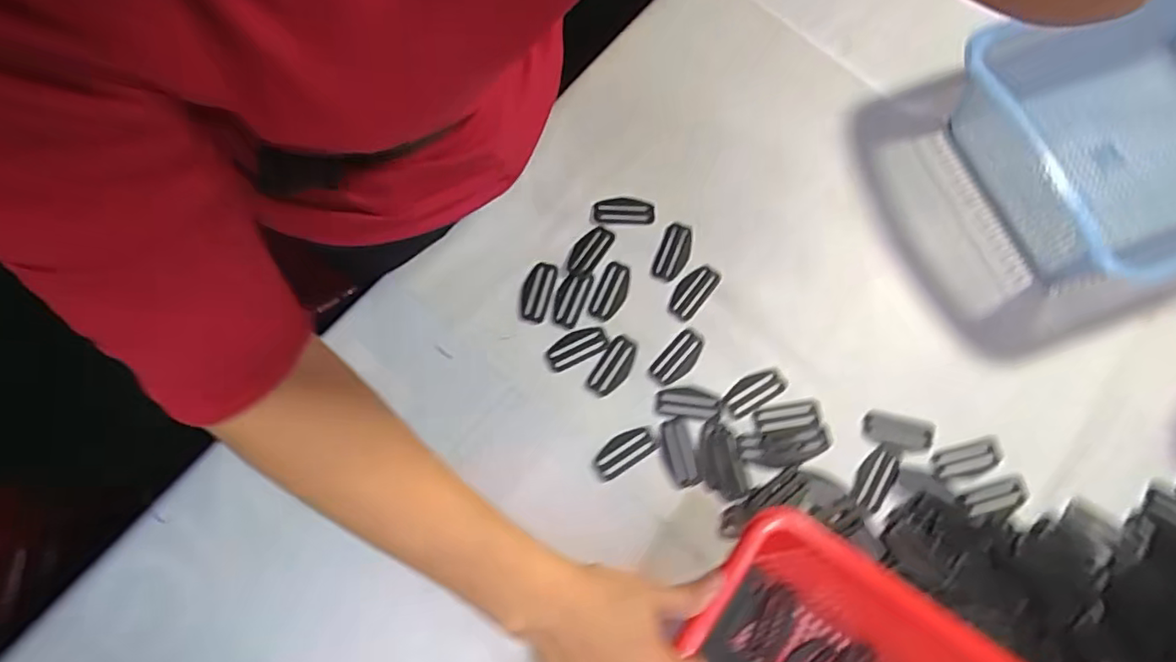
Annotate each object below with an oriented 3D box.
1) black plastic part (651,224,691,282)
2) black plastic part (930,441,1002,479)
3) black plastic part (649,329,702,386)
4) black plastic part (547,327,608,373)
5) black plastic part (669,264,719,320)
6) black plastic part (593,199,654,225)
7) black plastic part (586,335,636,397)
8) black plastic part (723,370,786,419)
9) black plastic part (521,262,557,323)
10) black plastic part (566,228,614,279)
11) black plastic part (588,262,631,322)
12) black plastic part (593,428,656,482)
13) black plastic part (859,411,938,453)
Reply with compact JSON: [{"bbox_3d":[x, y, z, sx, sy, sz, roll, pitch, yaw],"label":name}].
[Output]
[{"bbox_3d":[0.082,-0.075,0.575,0.030,0.005,0.057,22,75,4],"label":"black plastic part"},{"bbox_3d":[0.335,0.114,0.525,0.059,0.004,0.023,-13,75,-5],"label":"black plastic part"},{"bbox_3d":[0.082,0.025,0.549,0.029,0.004,0.057,40,77,9],"label":"black plastic part"},{"bbox_3d":[-0.011,0.015,0.551,0.057,0.006,0.029,-27,77,-8],"label":"black plastic part"},{"bbox_3d":[0.099,-0.036,0.566,0.029,0.007,0.057,36,77,8],"label":"black plastic part"},{"bbox_3d":[0.036,-0.117,0.590,0.058,0.004,0.028,-2,75,-2],"label":"black plastic part"},{"bbox_3d":[0.023,0.033,0.546,0.028,0.004,0.058,31,76,7],"label":"black plastic part"},{"bbox_3d":[0.150,0.055,0.541,0.059,0.004,0.029,-29,77,-9],"label":"black plastic part"},{"bbox_3d":[-0.048,-0.037,0.567,0.026,0.004,0.058,15,75,3],"label":"black plastic part"},{"bbox_3d":[0.001,-0.077,0.579,0.028,0.004,0.056,34,77,8],"label":"black plastic part"},{"bbox_3d":[0.022,-0.037,0.567,0.028,0.004,0.059,23,75,5],"label":"black plastic part"},{"bbox_3d":[0.031,0.108,0.528,0.058,0.006,0.028,-33,78,-10],"label":"black plastic part"},{"bbox_3d":[0.277,0.090,0.534,0.062,0.005,0.030,16,75,3],"label":"black plastic part"}]

